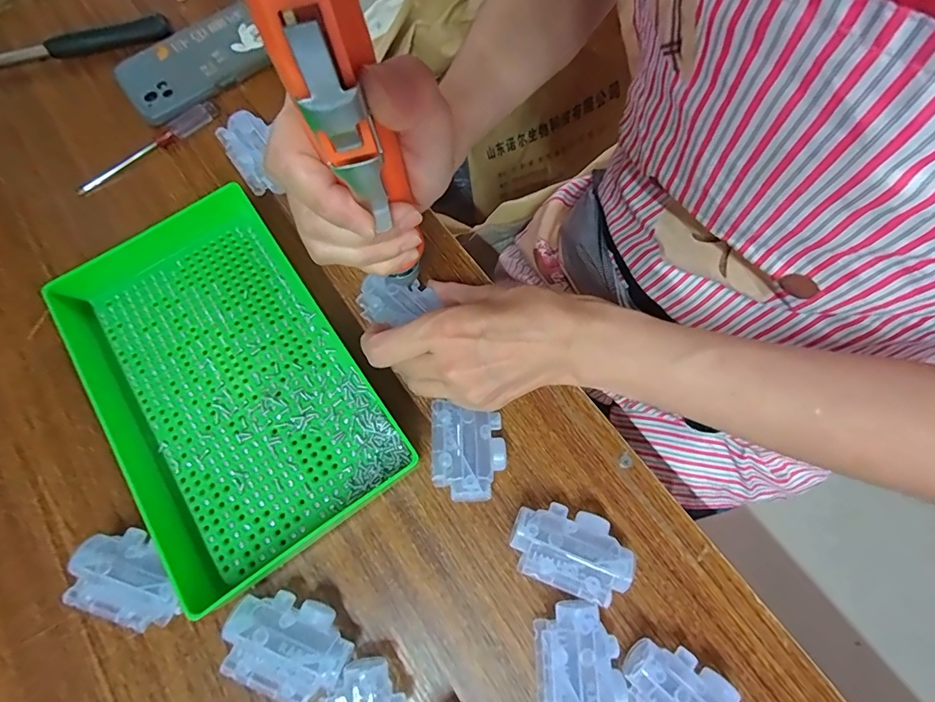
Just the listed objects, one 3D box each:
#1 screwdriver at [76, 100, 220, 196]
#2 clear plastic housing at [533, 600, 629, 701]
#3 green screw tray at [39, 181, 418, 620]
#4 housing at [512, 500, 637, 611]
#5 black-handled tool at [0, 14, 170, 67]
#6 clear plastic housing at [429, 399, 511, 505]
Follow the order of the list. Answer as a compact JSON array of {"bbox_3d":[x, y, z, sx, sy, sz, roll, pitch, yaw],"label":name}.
[{"bbox_3d":[-0.271,-0.173,0.390,0.016,0.015,0.130,42,76,13],"label":"screwdriver"},{"bbox_3d":[0.062,0.177,0.253,0.045,0.029,0.068,-4,71,-1],"label":"clear plastic housing"},{"bbox_3d":[-0.161,0.020,0.305,0.157,0.038,0.237,-33,74,-10],"label":"green screw tray"},{"bbox_3d":[0.061,0.118,0.274,0.068,0.029,0.044,19,72,7],"label":"housing"},{"bbox_3d":[-0.383,-0.276,0.420,0.209,0.026,0.051,-22,72,-7],"label":"black-handled tool"},{"bbox_3d":[0.001,0.065,0.291,0.044,0.033,0.058,-3,71,-1],"label":"clear plastic housing"}]

